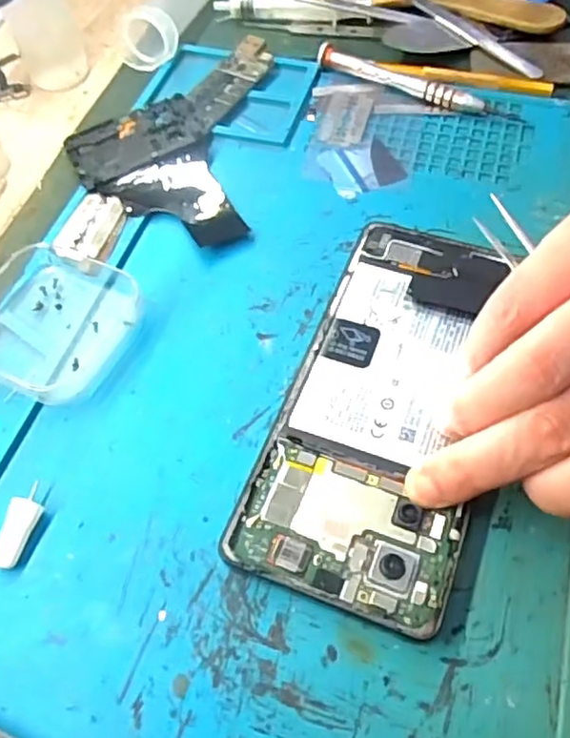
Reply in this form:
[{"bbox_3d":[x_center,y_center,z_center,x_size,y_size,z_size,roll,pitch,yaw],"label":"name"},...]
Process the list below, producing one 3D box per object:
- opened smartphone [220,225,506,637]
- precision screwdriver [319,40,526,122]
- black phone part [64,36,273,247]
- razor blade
[{"bbox_3d":[0.037,0.008,0.241,0.070,0.004,0.159,13,61,12],"label":"opened smartphone"},{"bbox_3d":[0.068,-0.149,0.335,0.110,0.014,0.012,20,61,16],"label":"precision screwdriver"},{"bbox_3d":[-0.060,-0.120,0.330,0.093,0.010,0.144,2,58,5],"label":"black phone part"},{"bbox_3d":[-0.092,-0.067,0.301,0.026,0.004,0.038,17,66,15],"label":"razor blade"}]

